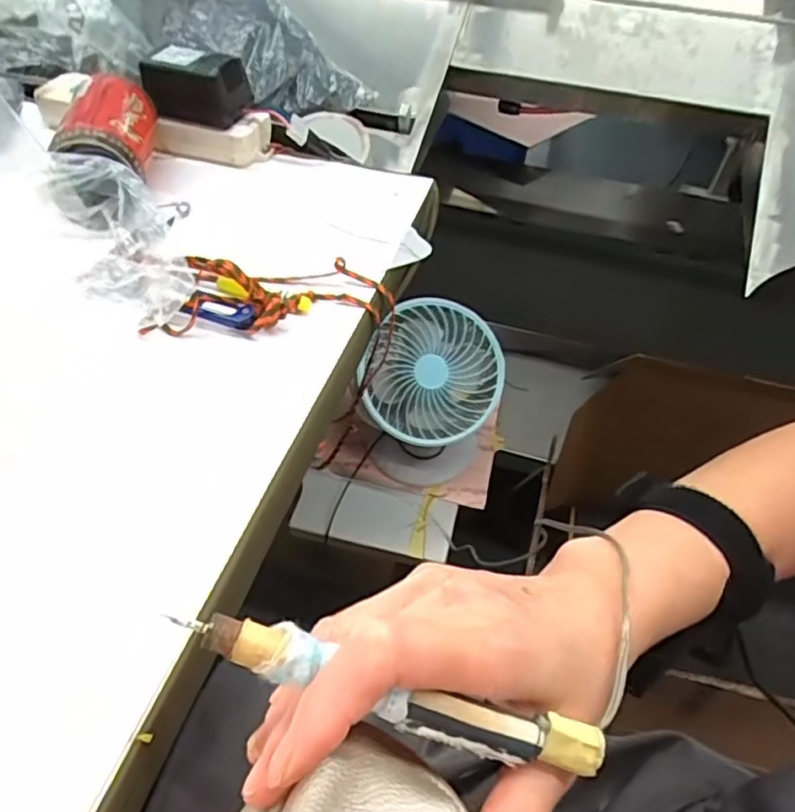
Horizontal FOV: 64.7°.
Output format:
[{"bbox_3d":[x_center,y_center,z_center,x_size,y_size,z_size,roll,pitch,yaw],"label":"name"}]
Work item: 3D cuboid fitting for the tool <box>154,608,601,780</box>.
[{"bbox_3d":[-0.001,0.086,0.189,0.133,0.009,0.015,21,47,-5],"label":"tool"}]

